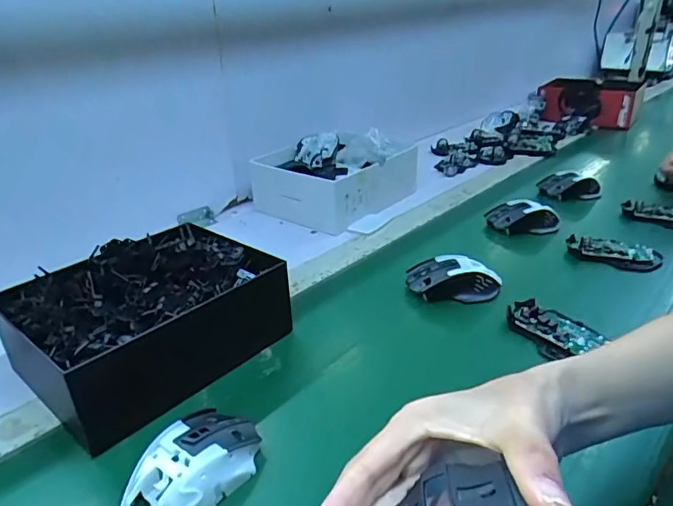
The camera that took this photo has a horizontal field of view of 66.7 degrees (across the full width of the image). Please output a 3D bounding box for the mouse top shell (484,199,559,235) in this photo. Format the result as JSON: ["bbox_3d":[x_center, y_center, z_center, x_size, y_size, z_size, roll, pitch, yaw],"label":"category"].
[{"bbox_3d":[0.285,-0.054,0.778,0.105,0.036,0.061,3,32,0],"label":"mouse top shell"}]

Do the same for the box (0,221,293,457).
[{"bbox_3d":[-0.192,0.060,0.527,0.175,0.102,0.225,27,39,33],"label":"box"}]

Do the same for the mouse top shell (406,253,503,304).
[{"bbox_3d":[0.143,0.027,0.625,0.109,0.034,0.058,11,33,13],"label":"mouse top shell"}]

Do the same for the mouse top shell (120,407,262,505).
[{"bbox_3d":[-0.109,0.162,0.389,0.068,0.035,0.117,21,36,27],"label":"mouse top shell"}]

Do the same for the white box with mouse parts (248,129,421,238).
[{"bbox_3d":[0.005,-0.144,0.917,0.219,0.094,0.268,24,37,30],"label":"white box with mouse parts"}]

